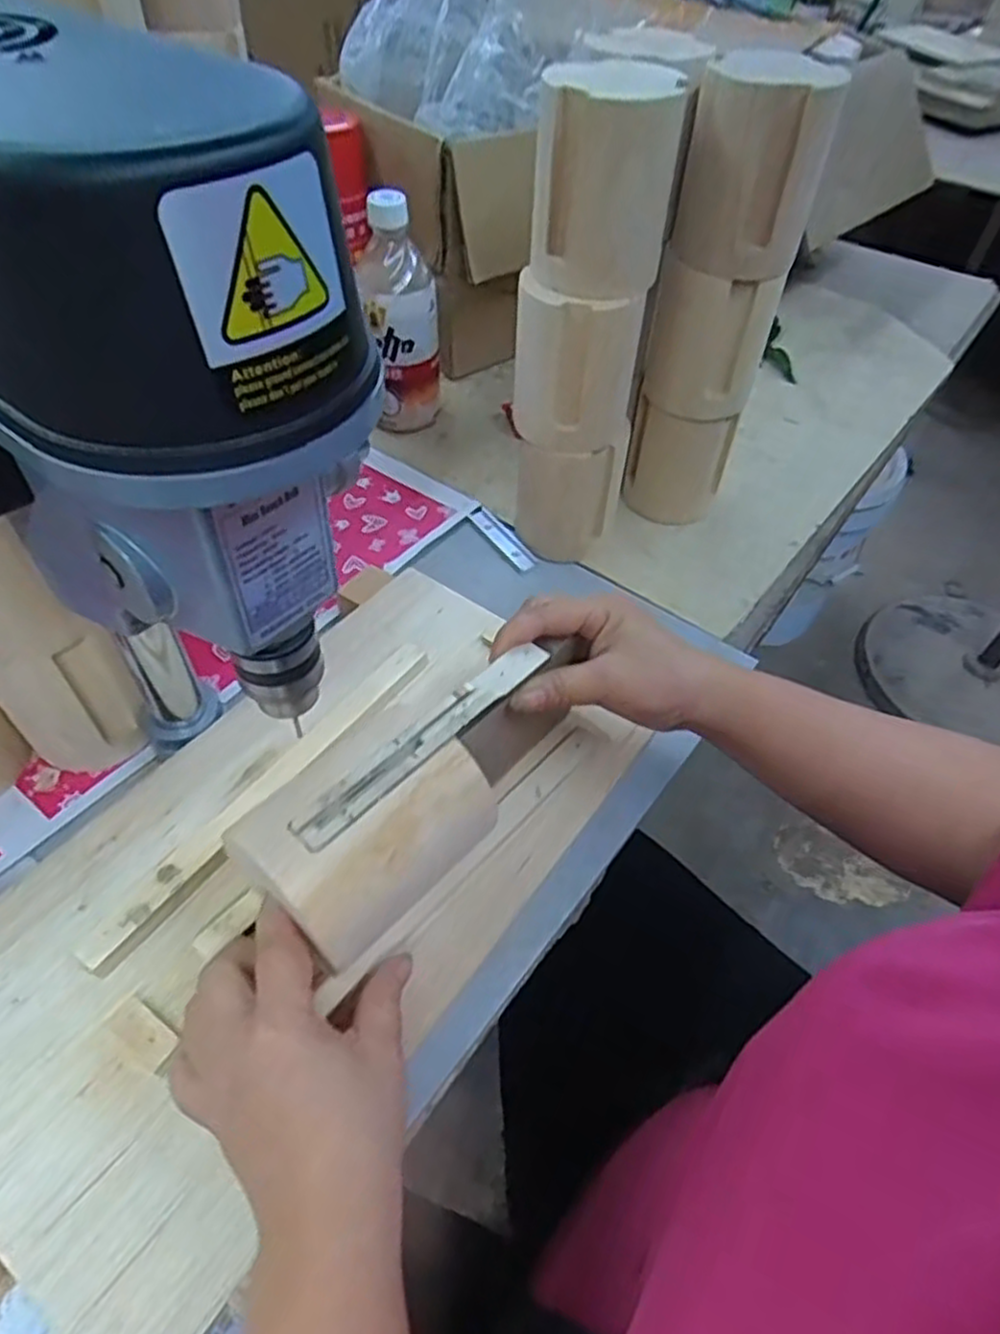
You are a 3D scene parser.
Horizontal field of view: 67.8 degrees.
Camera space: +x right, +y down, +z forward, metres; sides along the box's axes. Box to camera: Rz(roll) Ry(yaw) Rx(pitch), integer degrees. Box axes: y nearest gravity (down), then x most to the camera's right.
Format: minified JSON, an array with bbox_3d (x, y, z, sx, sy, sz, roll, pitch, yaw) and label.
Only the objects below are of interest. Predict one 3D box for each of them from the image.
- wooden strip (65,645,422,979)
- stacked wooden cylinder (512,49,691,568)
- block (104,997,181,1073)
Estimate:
[{"bbox_3d":[-0.123,0.063,0.413,0.022,0.007,0.242,29,55,19],"label":"wooden strip"},{"bbox_3d":[0.054,-0.208,0.500,0.081,0.297,0.083,10,51,5],"label":"stacked wooden cylinder"},{"bbox_3d":[-0.158,0.162,0.329,0.031,0.005,0.017,27,54,18],"label":"block"}]

